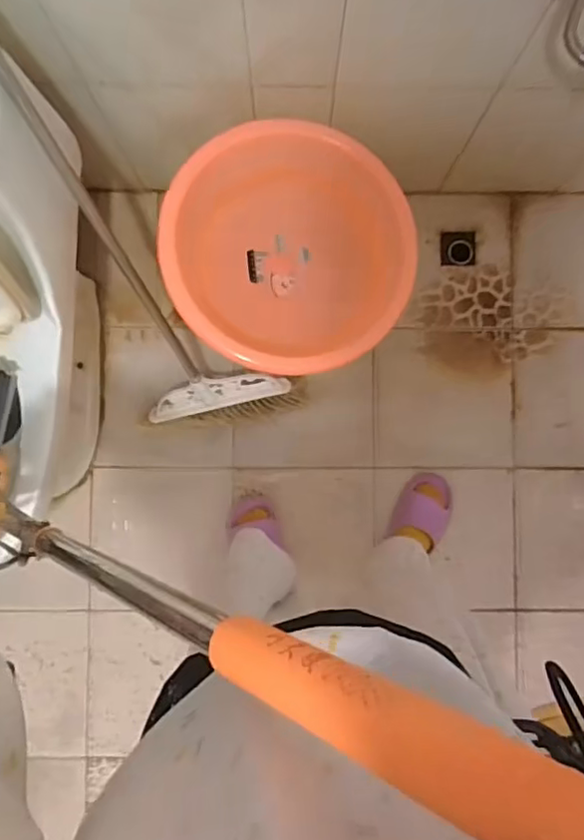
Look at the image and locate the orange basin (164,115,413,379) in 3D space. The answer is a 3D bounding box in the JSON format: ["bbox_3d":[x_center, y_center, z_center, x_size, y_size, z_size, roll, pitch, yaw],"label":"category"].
[{"bbox_3d":[-0.001,-0.242,0.886,0.336,0.120,0.339,2,89,0],"label":"orange basin"}]

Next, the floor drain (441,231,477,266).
[{"bbox_3d":[0.340,-0.348,1.246,0.072,0.016,0.070,-1,89,-1],"label":"floor drain"}]

